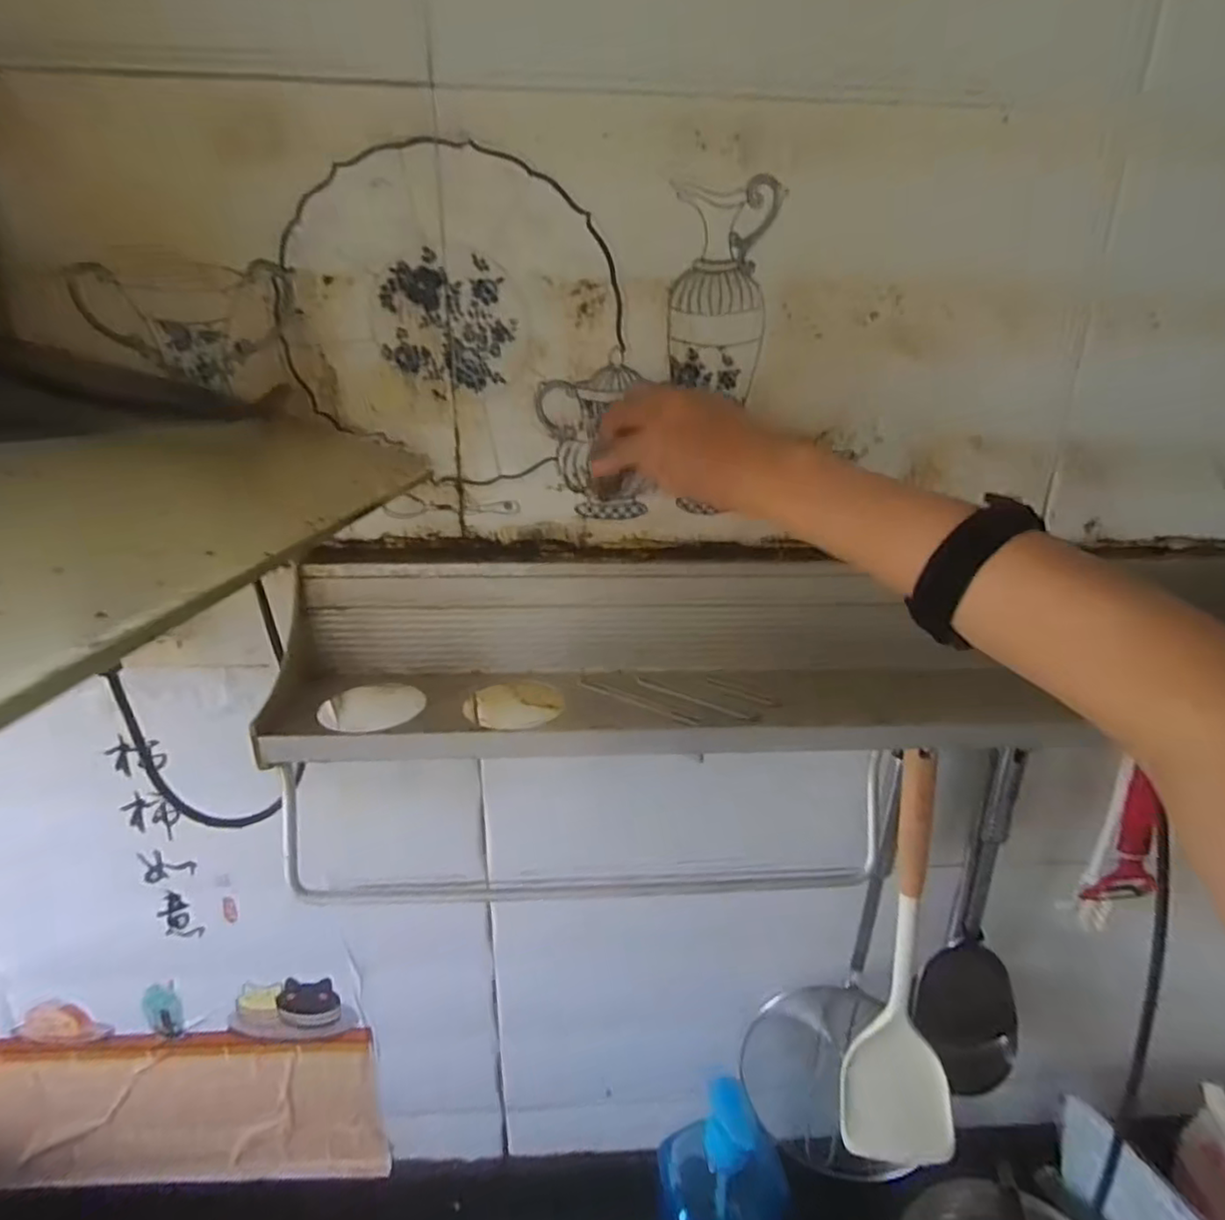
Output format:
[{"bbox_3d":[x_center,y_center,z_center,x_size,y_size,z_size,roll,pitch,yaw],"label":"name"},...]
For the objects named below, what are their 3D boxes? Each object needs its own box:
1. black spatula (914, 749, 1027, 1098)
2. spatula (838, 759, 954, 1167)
[{"bbox_3d":[0.343,0.287,0.580,0.082,0.360,0.051,15,24,35],"label":"black spatula"},{"bbox_3d":[0.234,0.293,0.534,0.089,0.368,0.040,-3,10,13],"label":"spatula"}]

